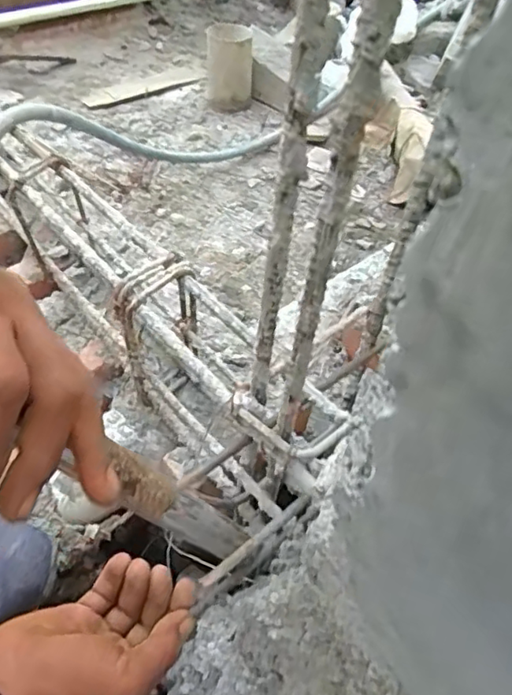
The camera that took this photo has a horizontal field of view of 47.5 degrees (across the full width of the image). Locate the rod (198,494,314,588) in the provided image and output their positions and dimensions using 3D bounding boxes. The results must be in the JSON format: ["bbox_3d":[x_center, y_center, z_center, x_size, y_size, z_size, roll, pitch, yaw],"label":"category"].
[{"bbox_3d":[0.000,0.115,0.346,0.077,0.006,0.006,-36,59,-17],"label":"rod"}]

